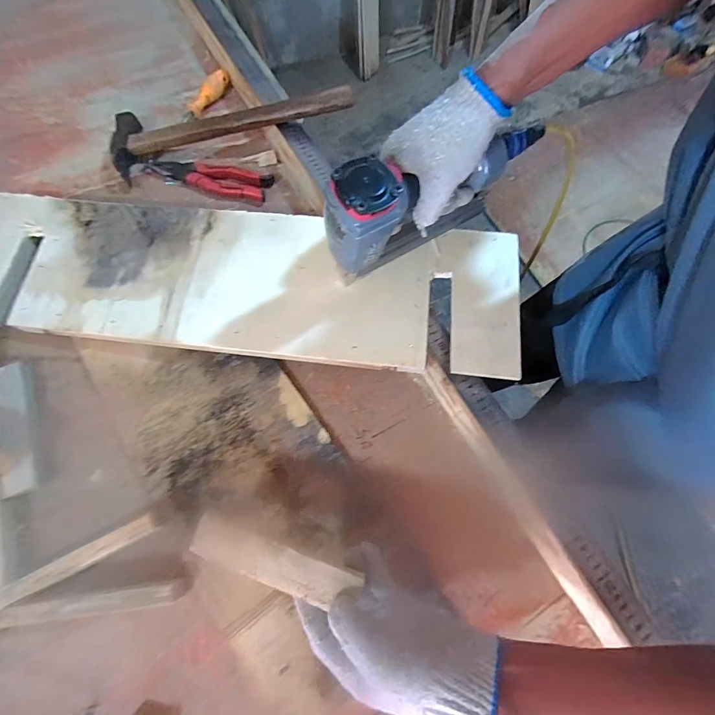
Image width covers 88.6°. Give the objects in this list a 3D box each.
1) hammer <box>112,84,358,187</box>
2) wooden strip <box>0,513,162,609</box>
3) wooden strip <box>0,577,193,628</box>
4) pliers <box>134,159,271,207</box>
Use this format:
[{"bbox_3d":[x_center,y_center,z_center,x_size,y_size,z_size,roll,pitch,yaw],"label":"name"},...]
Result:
[{"bbox_3d":[-0.204,-0.371,0.575,0.391,0.035,0.105,-7,69,7],"label":"hammer"},{"bbox_3d":[-0.282,0.206,0.371,0.156,0.023,0.019,-26,72,-13],"label":"wooden strip"},{"bbox_3d":[-0.258,0.244,0.366,0.168,0.038,0.019,-6,69,-6],"label":"wooden strip"},{"bbox_3d":[-0.253,-0.291,0.589,0.224,0.021,0.064,11,68,1],"label":"pliers"}]

